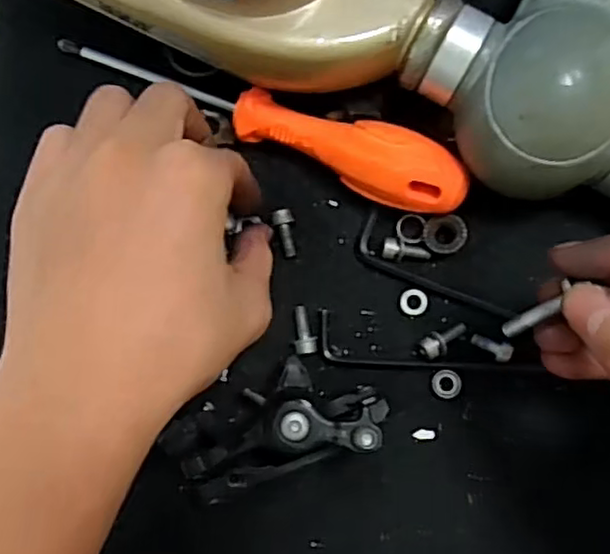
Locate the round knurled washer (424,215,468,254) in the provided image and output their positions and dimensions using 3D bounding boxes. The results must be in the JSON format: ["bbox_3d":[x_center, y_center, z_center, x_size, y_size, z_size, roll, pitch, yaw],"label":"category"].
[{"bbox_3d":[0.062,-0.019,0.290,0.018,0.008,0.017,-1,84,7],"label":"round knurled washer"}]

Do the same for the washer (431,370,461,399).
[{"bbox_3d":[0.061,0.046,0.281,0.012,0.004,0.013,-1,84,7],"label":"washer"}]

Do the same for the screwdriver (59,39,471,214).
[{"bbox_3d":[-0.022,-0.075,0.297,0.197,0.026,0.031,25,88,9],"label":"screwdriver"}]

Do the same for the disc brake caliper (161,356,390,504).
[{"bbox_3d":[-0.010,0.060,0.268,0.082,0.041,0.040,-22,82,4],"label":"disc brake caliper"}]

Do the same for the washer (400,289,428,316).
[{"bbox_3d":[0.048,0.011,0.290,0.012,0.004,0.012,-1,84,7],"label":"washer"}]

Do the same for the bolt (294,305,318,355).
[{"bbox_3d":[0.000,0.024,0.294,0.010,0.007,0.021,-9,83,6],"label":"bolt"}]

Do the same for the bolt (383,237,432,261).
[{"bbox_3d":[0.045,-0.012,0.292,0.021,0.007,0.010,8,85,8],"label":"bolt"}]

